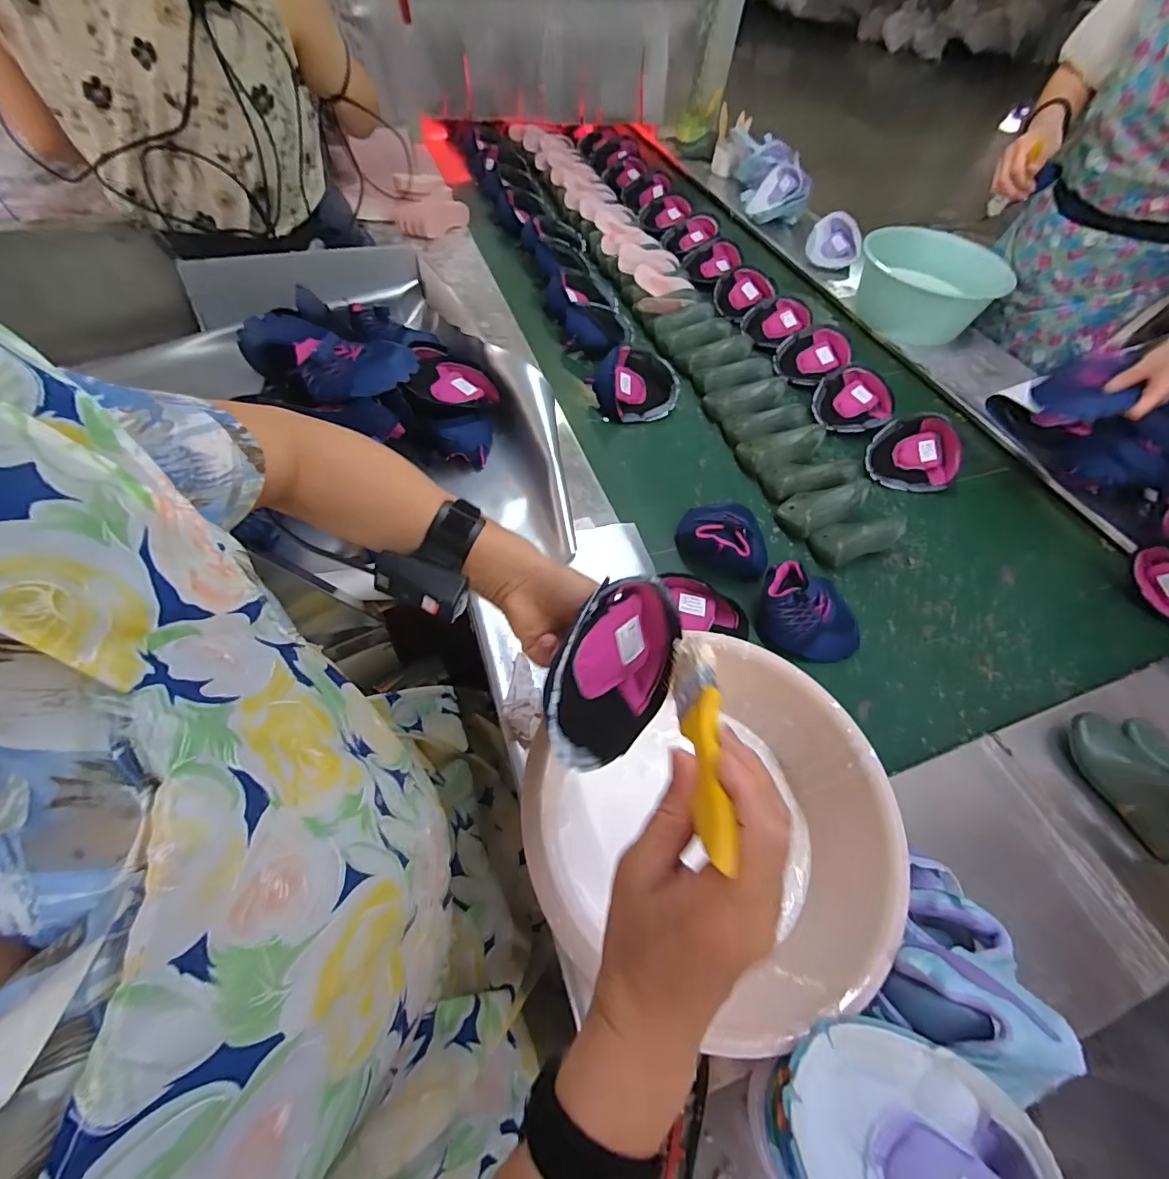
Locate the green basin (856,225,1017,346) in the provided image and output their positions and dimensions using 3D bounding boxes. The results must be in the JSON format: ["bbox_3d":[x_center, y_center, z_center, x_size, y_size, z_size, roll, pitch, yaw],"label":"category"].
[{"bbox_3d":[0.798,-0.725,1.183,0.292,0.123,0.292,2,56,-3],"label":"green basin"}]

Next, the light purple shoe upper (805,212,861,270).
[{"bbox_3d":[0.669,-0.930,1.329,0.136,0.086,0.183,25,58,12],"label":"light purple shoe upper"}]

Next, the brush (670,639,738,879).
[{"bbox_3d":[0.064,0.077,0.272,0.020,0.034,0.158,9,24,2],"label":"brush"}]

